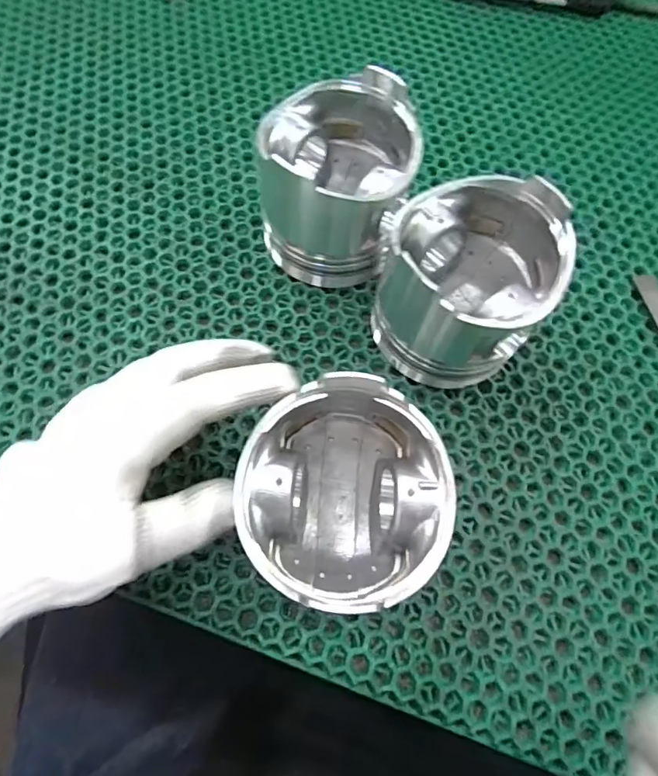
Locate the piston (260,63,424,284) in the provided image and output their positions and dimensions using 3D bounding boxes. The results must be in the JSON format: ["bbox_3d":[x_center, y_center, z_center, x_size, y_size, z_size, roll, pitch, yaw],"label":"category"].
[{"bbox_3d":[0.005,-0.123,0.300,0.086,0.087,0.097,20,69,5],"label":"piston"}]

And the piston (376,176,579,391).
[{"bbox_3d":[0.074,-0.057,0.278,0.090,0.084,0.102,18,69,4],"label":"piston"}]

